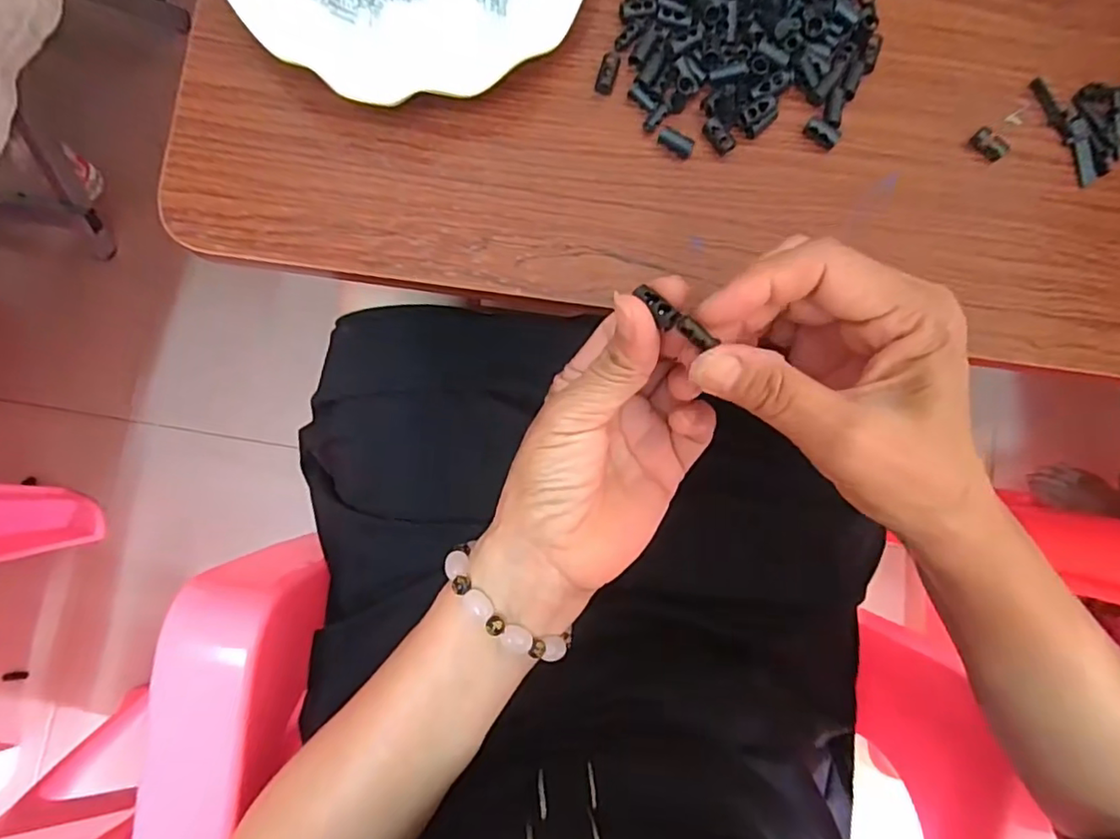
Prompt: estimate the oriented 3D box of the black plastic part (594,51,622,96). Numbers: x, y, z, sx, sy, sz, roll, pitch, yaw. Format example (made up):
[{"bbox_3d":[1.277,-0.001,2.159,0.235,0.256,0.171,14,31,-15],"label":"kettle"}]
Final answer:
[{"bbox_3d":[0.025,-0.177,0.304,0.009,0.007,0.022,16,84,-4],"label":"black plastic part"}]

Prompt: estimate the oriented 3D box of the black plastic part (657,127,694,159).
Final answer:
[{"bbox_3d":[0.059,-0.141,0.302,0.019,0.009,0.007,29,83,-2],"label":"black plastic part"}]

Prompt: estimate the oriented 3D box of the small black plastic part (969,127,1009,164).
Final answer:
[{"bbox_3d":[0.228,-0.147,0.316,0.008,0.010,0.019,-31,86,-6],"label":"small black plastic part"}]

